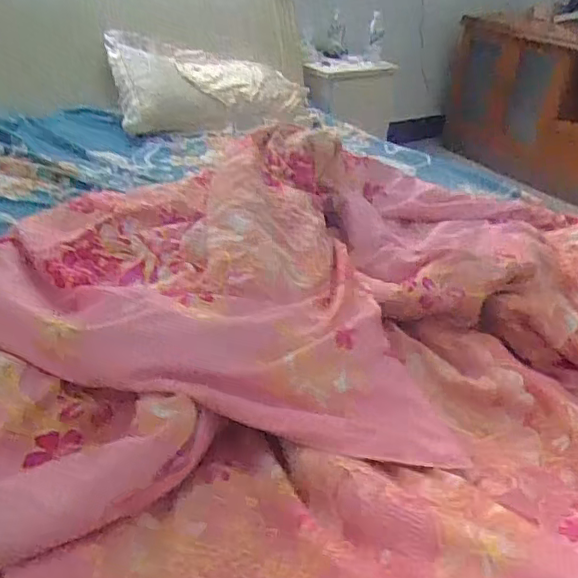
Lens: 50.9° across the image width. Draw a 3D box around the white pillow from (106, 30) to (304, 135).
[{"bbox_3d":[-0.224,-0.600,1.804,0.574,0.230,0.242,-3,31,-11],"label":"white pillow"}]

